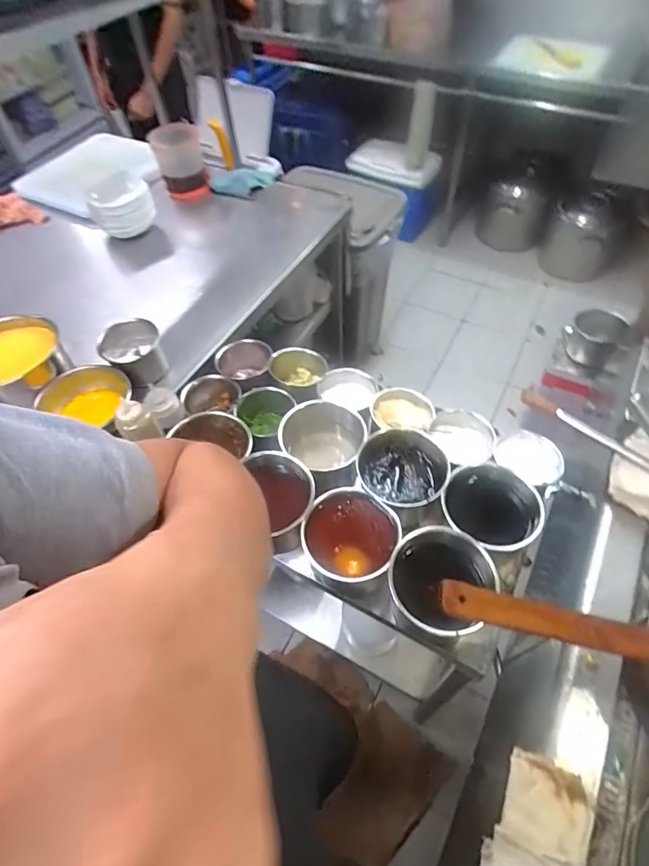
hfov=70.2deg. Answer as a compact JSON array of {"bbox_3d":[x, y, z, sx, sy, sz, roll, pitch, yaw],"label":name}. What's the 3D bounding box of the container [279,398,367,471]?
[{"bbox_3d":[-0.002,0.017,0.892,0.157,0.097,0.162,-4,56,0],"label":"container"}]

